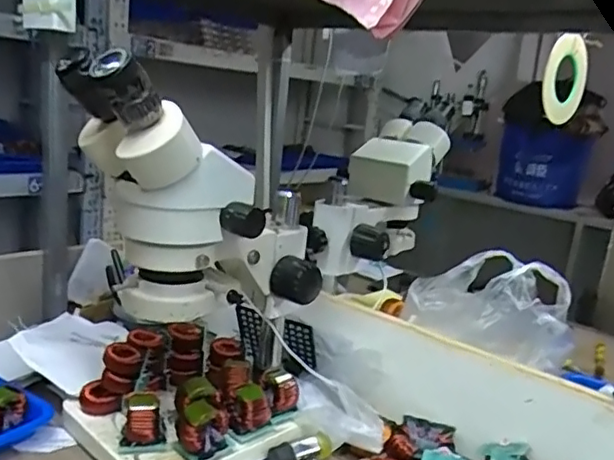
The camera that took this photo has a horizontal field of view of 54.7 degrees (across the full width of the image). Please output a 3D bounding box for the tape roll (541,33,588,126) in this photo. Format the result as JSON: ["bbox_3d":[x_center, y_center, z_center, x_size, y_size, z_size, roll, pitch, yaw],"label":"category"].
[{"bbox_3d":[0.417,-0.241,0.963,0.128,0.122,0.015,34,-4,-39],"label":"tape roll"}]

